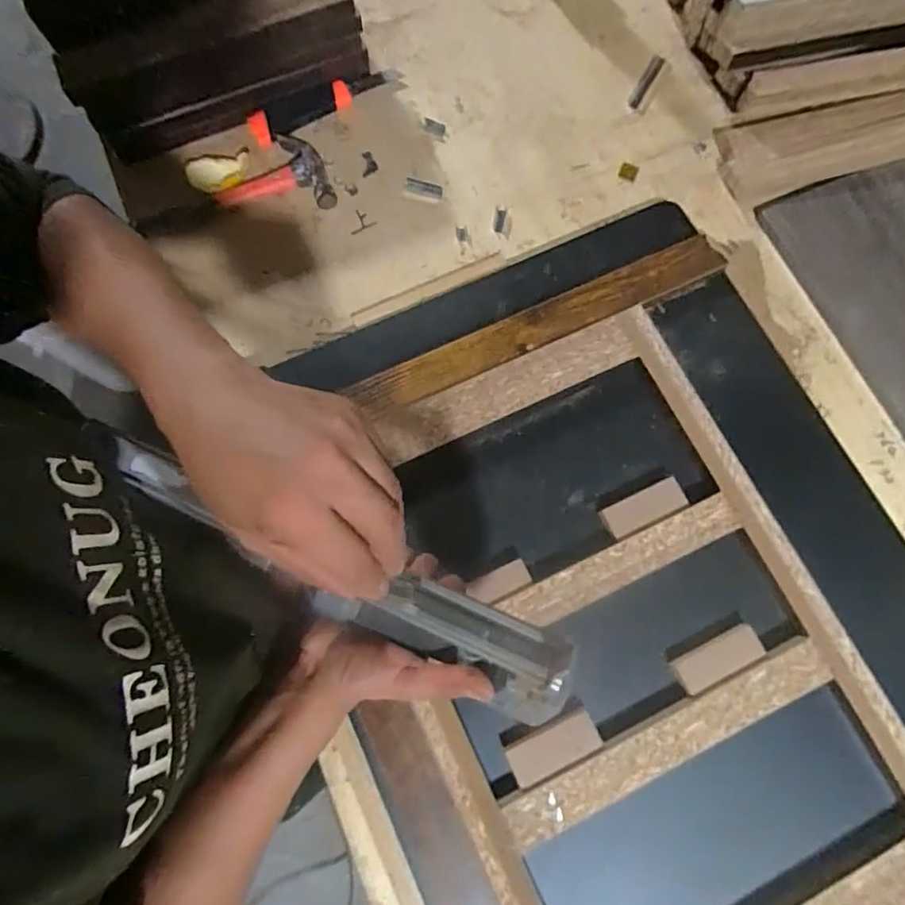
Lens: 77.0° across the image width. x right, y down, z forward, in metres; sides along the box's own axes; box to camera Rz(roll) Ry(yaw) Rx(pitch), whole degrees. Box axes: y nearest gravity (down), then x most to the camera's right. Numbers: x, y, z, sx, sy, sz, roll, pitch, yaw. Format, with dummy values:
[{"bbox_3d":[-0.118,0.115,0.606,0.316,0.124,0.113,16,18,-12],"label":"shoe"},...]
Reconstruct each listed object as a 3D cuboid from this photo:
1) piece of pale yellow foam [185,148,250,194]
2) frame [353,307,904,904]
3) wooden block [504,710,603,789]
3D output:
[{"bbox_3d":[-0.262,-0.318,0.645,0.072,0.023,0.037,-29,78,-8],"label":"piece of pale yellow foam"},{"bbox_3d":[0.147,0.173,0.517,0.381,0.041,0.568,-24,77,-7],"label":"frame"},{"bbox_3d":[0.086,0.254,0.490,0.078,0.011,0.034,-25,77,-7],"label":"wooden block"}]

